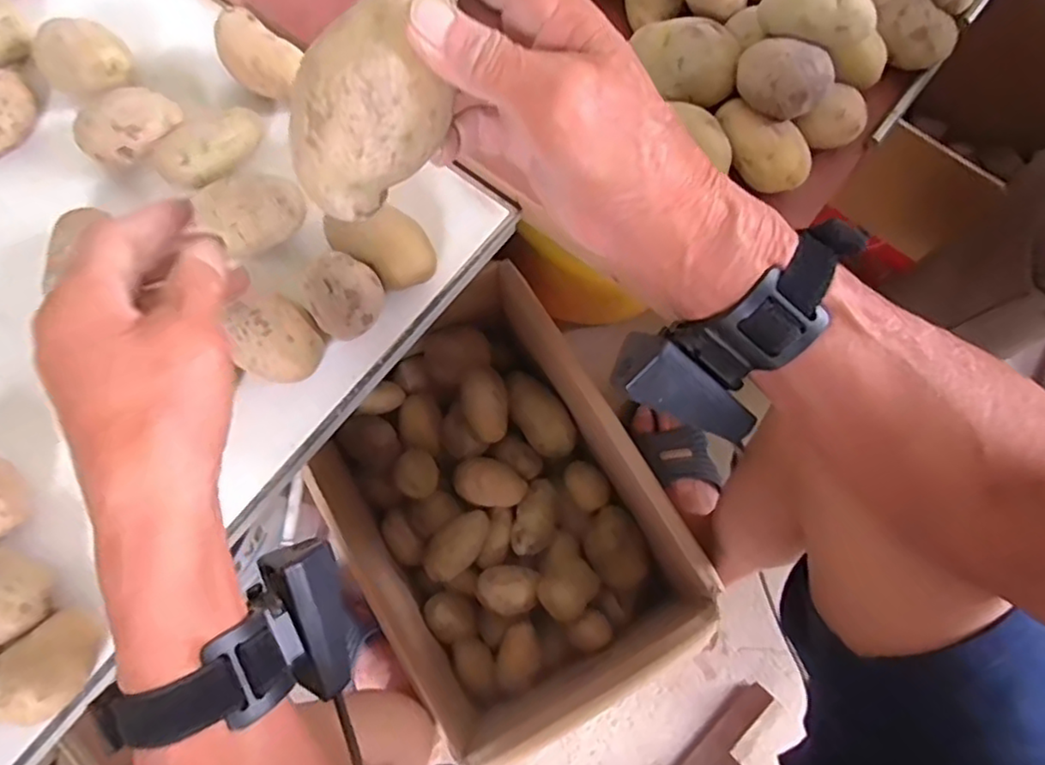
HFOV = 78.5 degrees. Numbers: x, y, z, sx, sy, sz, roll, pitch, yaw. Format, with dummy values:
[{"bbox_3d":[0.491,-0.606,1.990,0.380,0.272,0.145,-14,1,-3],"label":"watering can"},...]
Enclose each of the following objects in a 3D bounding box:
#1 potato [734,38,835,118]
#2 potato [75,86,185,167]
[{"bbox_3d":[0.184,-0.215,0.456,0.066,0.052,0.044,27,76,11],"label":"potato"},{"bbox_3d":[-0.306,-0.199,0.501,0.077,0.038,0.045,-40,75,-9],"label":"potato"}]

